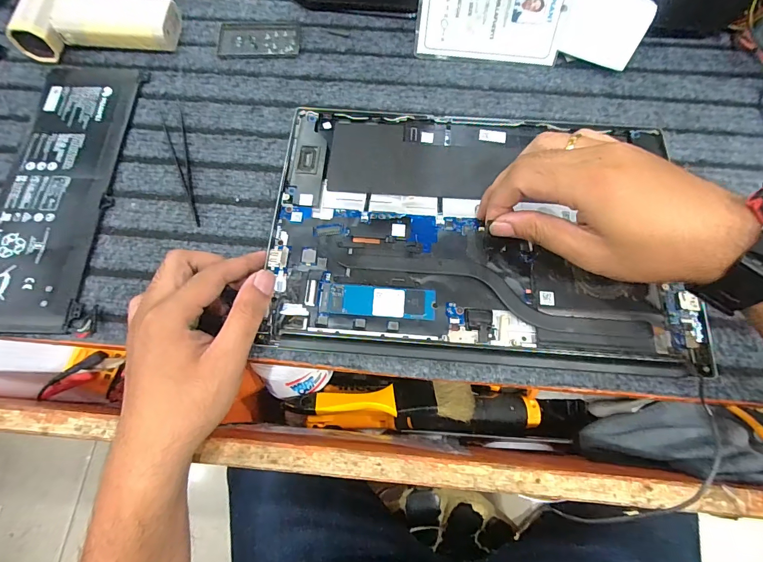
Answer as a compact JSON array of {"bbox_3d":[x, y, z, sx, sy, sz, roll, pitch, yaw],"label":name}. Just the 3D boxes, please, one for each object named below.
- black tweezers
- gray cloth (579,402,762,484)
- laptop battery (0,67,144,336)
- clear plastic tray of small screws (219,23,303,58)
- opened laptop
[{"bbox_3d":[-0.178,-0.105,0.333,0.017,0.004,0.133,-17,72,-5],"label":"black tweezers"},{"bbox_3d":[0.254,0.133,0.313,0.159,0.064,0.049,-5,69,28],"label":"gray cloth"},{"bbox_3d":[-0.275,-0.081,0.321,0.096,0.009,0.256,-3,71,-1],"label":"laptop battery"},{"bbox_3d":[-0.122,-0.242,0.379,0.079,0.004,0.044,-1,71,0],"label":"clear plastic tray of small screws"},{"bbox_3d":[0.074,-0.046,0.301,0.309,0.013,0.210,4,71,2],"label":"opened laptop"}]

